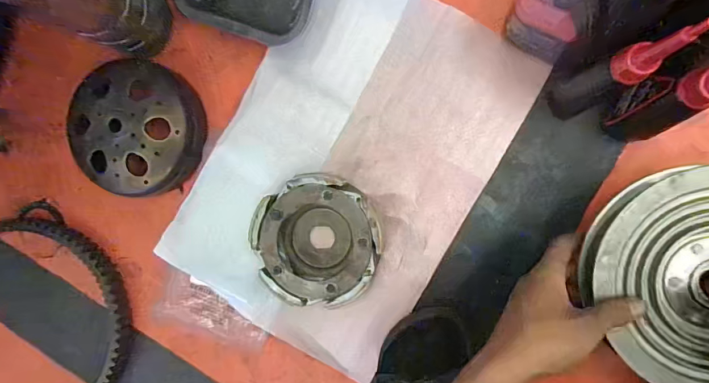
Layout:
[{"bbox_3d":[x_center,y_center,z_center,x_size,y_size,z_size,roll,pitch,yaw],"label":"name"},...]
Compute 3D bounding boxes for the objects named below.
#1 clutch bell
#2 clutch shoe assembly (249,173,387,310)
[{"bbox_3d":[-0.251,-0.070,0.450,0.141,0.035,0.147,-11,90,10],"label":"clutch bell"},{"bbox_3d":[-0.038,0.053,0.436,0.136,0.034,0.136,0,92,10],"label":"clutch shoe assembly"}]

